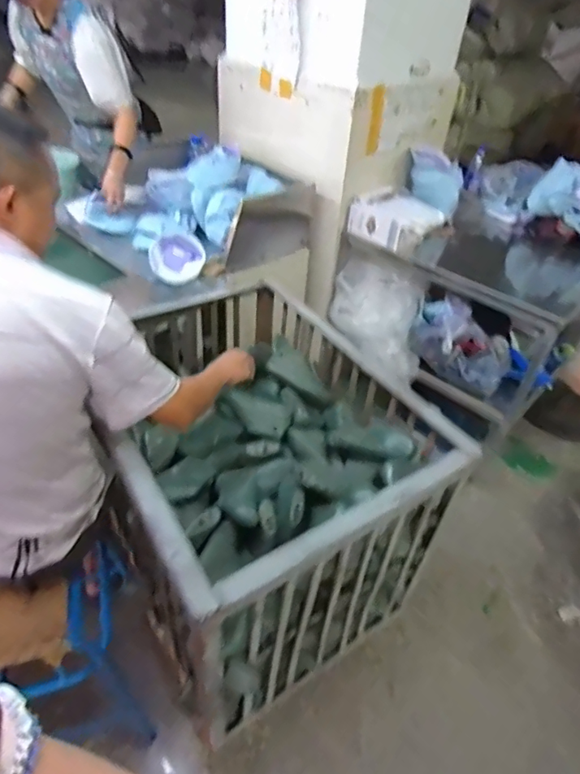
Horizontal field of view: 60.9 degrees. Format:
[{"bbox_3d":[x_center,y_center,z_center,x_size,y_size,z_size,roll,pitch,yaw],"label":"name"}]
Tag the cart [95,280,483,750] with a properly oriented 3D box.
[{"bbox_3d":[-0.124,0.198,1.241,0.640,0.570,0.853,-23,48,-29],"label":"cart"}]

